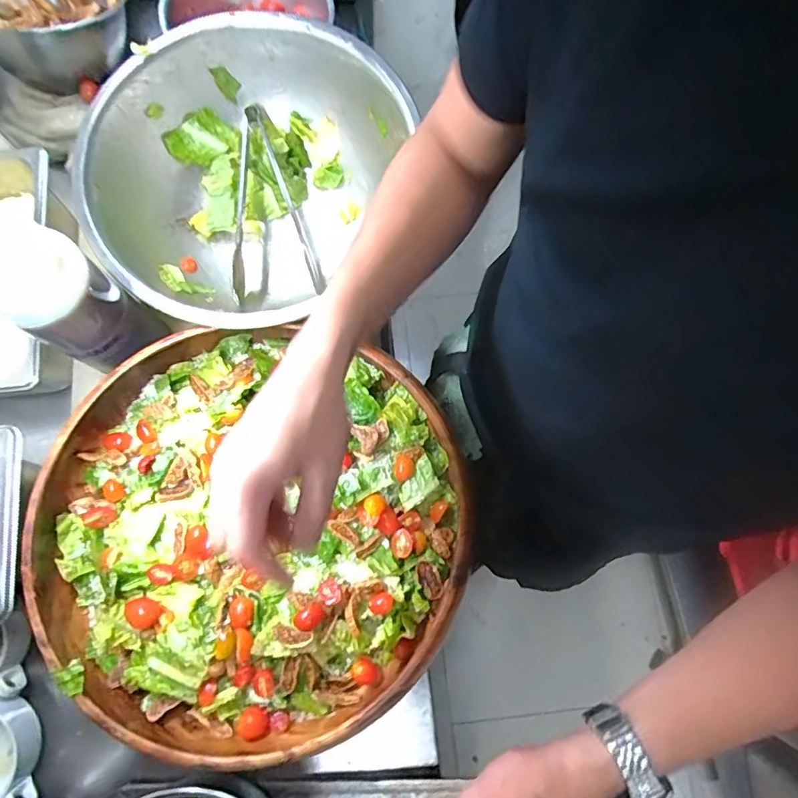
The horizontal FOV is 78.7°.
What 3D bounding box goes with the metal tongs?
[{"bbox_3d":[-0.165,-0.213,0.557,0.094,0.063,0.210,-20,79,-4],"label":"metal tongs"}]

